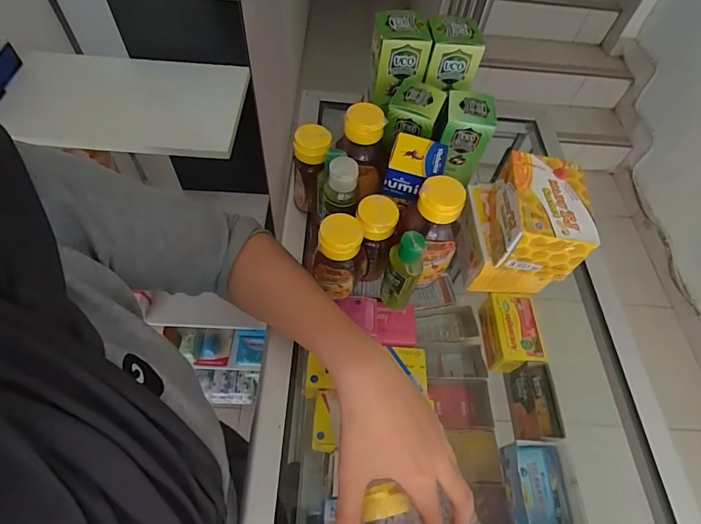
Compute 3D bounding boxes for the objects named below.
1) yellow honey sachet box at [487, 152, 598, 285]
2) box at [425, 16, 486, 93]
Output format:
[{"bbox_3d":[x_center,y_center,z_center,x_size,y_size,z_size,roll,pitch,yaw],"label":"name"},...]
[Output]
[{"bbox_3d":[0.184,-0.044,0.393,0.072,0.062,0.100,10,56,2],"label":"yellow honey sachet box"},{"bbox_3d":[0.114,-0.235,0.451,0.056,0.057,0.048,6,56,0],"label":"box"}]

